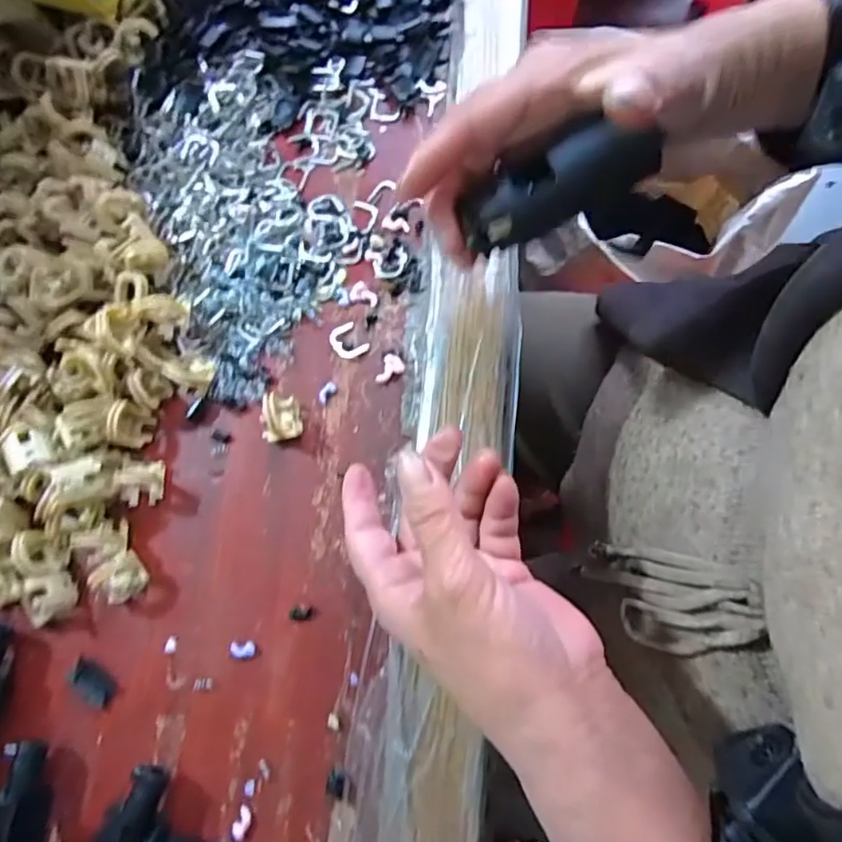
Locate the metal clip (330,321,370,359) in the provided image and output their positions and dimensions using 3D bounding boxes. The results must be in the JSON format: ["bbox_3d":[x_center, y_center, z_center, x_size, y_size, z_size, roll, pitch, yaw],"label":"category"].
[{"bbox_3d":[-0.040,-0.044,0.326,0.017,0.004,0.020,-36,78,-4],"label":"metal clip"}]

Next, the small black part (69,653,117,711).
[{"bbox_3d":[-0.162,0.129,0.292,0.025,0.004,0.013,39,83,11],"label":"small black part"}]

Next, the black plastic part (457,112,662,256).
[{"bbox_3d":[0.051,-0.092,0.229,0.073,0.023,0.025,-21,75,14],"label":"black plastic part"}]

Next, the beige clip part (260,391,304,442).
[{"bbox_3d":[-0.074,-0.002,0.312,0.019,0.015,0.025,-14,77,1],"label":"beige clip part"}]

